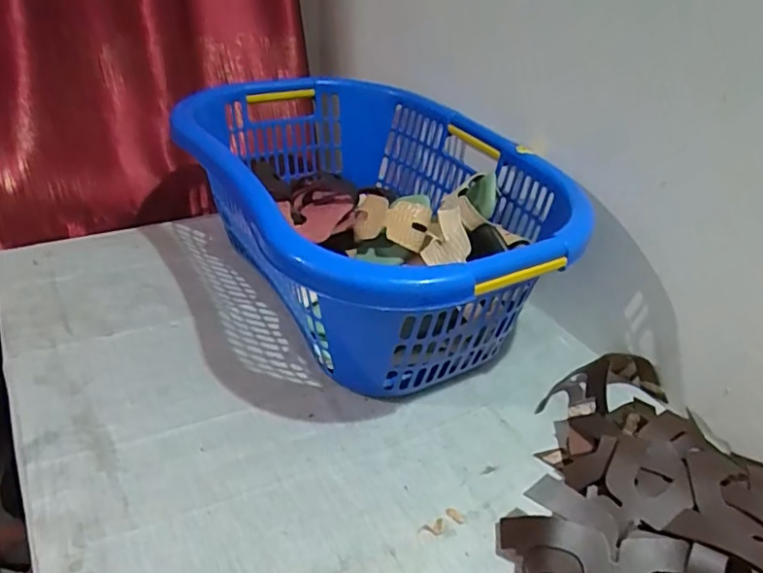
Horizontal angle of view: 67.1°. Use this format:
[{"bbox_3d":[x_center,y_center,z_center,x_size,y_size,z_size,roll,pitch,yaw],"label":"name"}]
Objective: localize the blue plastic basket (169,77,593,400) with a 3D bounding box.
[{"bbox_3d":[-0.042,-0.103,0.839,0.413,0.242,0.650,-17,39,-30],"label":"blue plastic basket"}]

